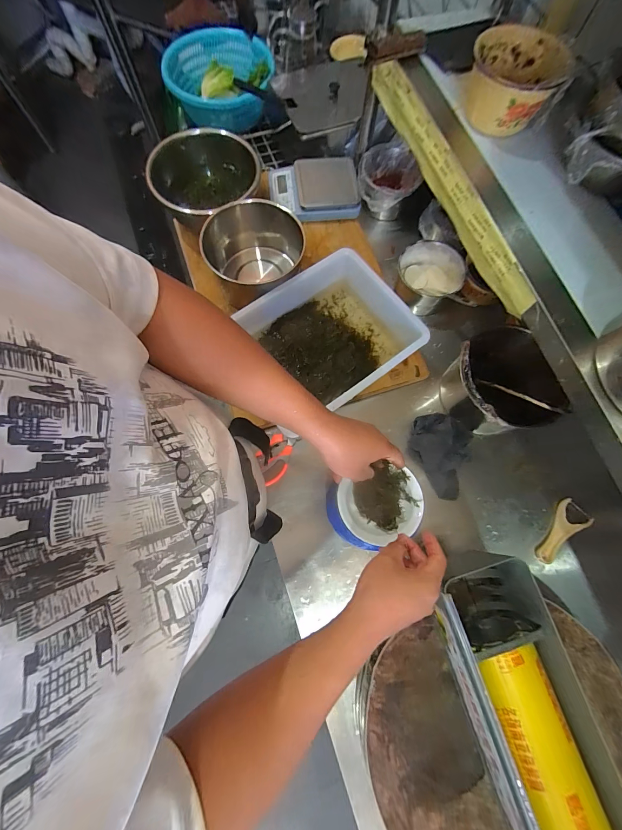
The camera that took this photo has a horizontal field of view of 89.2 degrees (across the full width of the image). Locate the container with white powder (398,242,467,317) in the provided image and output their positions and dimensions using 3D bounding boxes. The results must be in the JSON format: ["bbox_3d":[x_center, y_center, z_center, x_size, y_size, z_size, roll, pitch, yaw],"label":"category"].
[{"bbox_3d":[0.275,-0.326,0.754,0.145,0.076,0.138,1,74,-2],"label":"container with white powder"}]

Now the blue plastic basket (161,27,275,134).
[{"bbox_3d":[-0.330,-1.065,1.022,0.380,0.190,0.251,17,74,3],"label":"blue plastic basket"}]

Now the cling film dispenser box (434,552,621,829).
[{"bbox_3d":[0.296,0.435,0.416,0.134,0.134,0.427,-15,75,-6],"label":"cling film dispenser box"}]

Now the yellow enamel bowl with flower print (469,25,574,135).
[{"bbox_3d":[0.323,-0.537,0.510,0.148,0.073,0.148,1,74,-2],"label":"yellow enamel bowl with flower print"}]

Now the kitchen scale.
[{"bbox_3d":[0.007,-0.594,0.834,0.229,0.047,0.178,-5,74,-3],"label":"kitchen scale"}]

